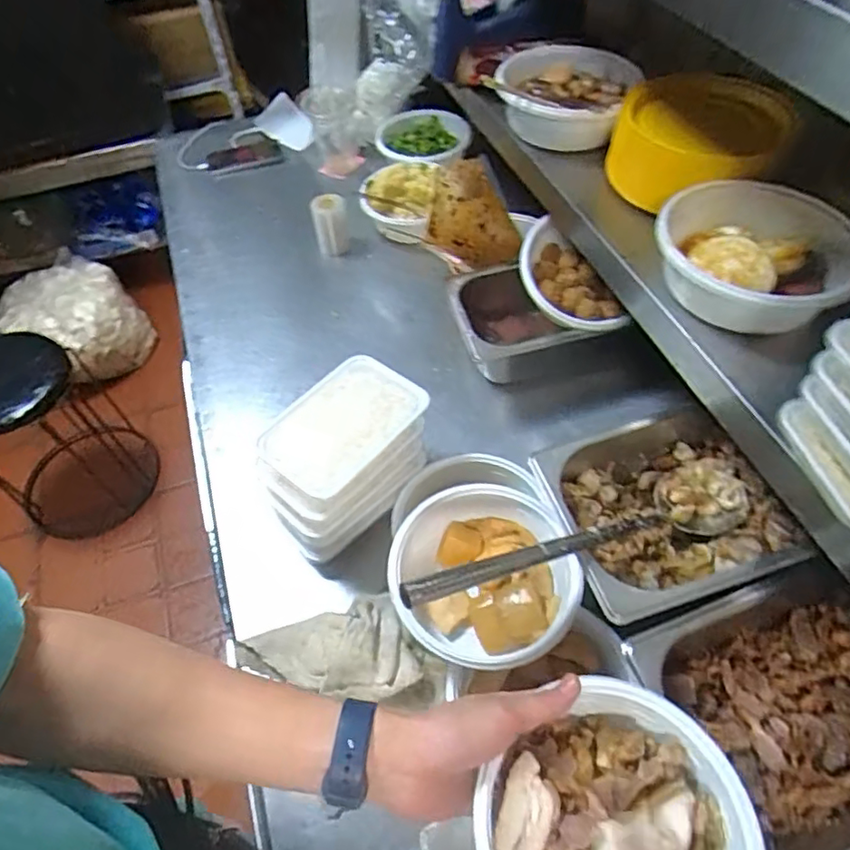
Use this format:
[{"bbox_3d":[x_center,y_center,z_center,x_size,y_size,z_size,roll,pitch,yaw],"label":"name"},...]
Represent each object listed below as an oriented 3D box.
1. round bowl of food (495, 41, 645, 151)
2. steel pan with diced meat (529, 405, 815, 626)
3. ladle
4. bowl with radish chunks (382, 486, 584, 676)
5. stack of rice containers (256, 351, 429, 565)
[{"bbox_3d":[0.171,-0.401,0.748,0.173,0.065,0.159,-2,54,2],"label":"round bowl of food"},{"bbox_3d":[0.226,0.088,0.577,0.213,0.087,0.178,-16,55,-8],"label":"steel pan with diced meat"},{"bbox_3d":[0.143,0.097,0.520,0.376,0.054,0.079,-10,51,-31],"label":"ladle"},{"bbox_3d":[0.051,0.145,0.564,0.165,0.064,0.168,-2,54,2],"label":"bowl with radish chunks"},{"bbox_3d":[-0.088,0.040,0.668,0.119,0.137,0.190,32,62,24],"label":"stack of rice containers"}]

